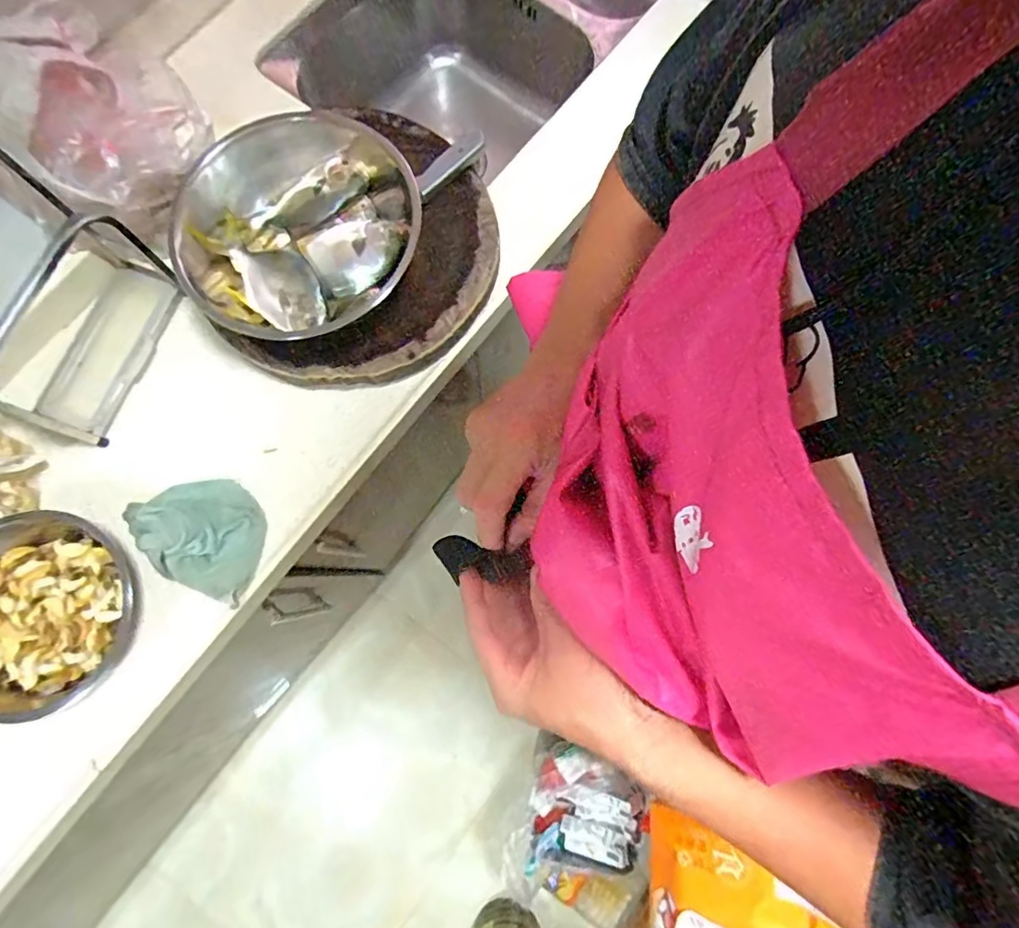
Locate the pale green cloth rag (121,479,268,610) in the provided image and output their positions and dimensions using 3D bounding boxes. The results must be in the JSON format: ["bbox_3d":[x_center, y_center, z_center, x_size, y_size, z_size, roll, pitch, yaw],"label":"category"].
[{"bbox_3d":[-0.356,0.071,0.588,0.154,0.040,0.119,22,79,4],"label":"pale green cloth rag"}]

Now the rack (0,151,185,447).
[{"bbox_3d":[-0.515,-0.177,0.538,0.182,0.235,0.233,26,79,4],"label":"rack"}]

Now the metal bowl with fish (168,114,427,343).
[{"bbox_3d":[-0.221,-0.250,0.590,0.256,0.084,0.241,0,79,-1],"label":"metal bowl with fish"}]

